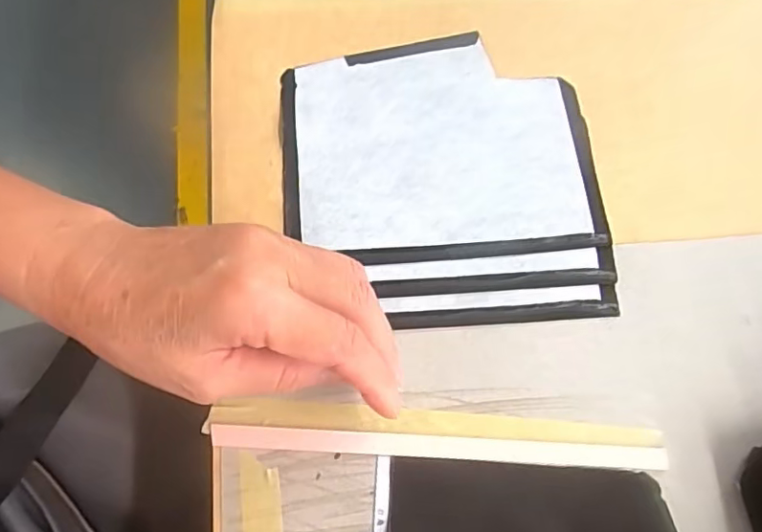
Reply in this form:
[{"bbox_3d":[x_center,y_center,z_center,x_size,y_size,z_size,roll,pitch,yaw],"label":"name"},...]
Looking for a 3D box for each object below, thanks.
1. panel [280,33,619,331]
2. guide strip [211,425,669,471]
[{"bbox_3d":[0.033,-0.050,0.308,0.171,0.006,0.168,-3,72,-2],"label":"panel"},{"bbox_3d":[0.028,0.087,0.264,0.214,0.004,0.011,3,72,0],"label":"guide strip"}]

